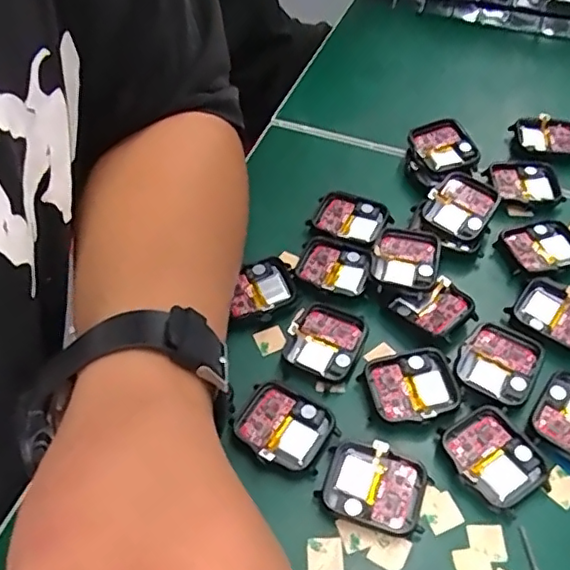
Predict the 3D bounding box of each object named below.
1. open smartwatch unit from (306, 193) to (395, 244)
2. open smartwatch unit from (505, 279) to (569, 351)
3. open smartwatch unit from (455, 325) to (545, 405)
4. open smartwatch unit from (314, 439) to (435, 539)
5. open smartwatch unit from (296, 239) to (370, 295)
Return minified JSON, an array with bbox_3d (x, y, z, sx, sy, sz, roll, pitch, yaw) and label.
[{"bbox_3d":[0.039,-0.039,0.375,0.046,0.013,0.036,20,55,22],"label":"open smartwatch unit"},{"bbox_3d":[0.149,0.017,0.327,0.044,0.008,0.034,35,61,24],"label":"open smartwatch unit"},{"bbox_3d":[0.111,0.041,0.311,0.038,0.005,0.042,26,58,18],"label":"open smartwatch unit"},{"bbox_3d":[0.041,0.092,0.274,0.046,0.007,0.037,17,55,13],"label":"open smartwatch unit"},{"bbox_3d":[0.029,-0.011,0.351,0.042,0.005,0.030,18,56,14],"label":"open smartwatch unit"}]

